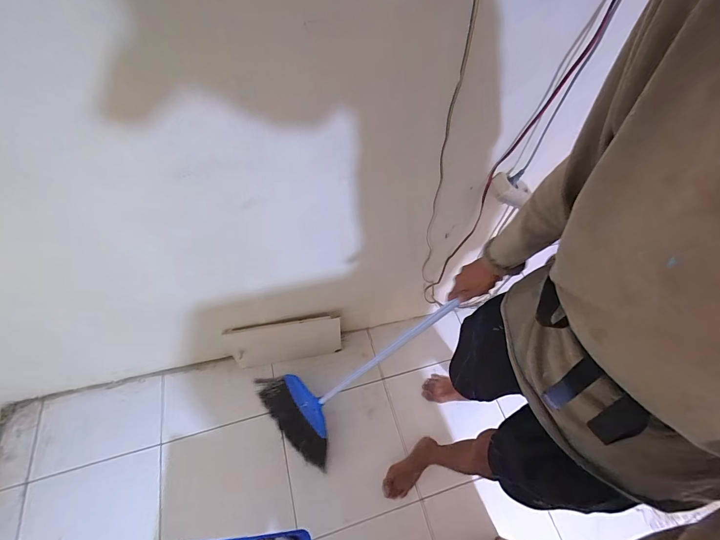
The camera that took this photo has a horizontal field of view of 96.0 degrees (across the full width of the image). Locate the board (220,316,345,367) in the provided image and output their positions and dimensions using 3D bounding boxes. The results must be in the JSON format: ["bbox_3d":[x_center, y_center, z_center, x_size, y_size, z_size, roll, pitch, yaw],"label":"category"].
[{"bbox_3d":[-0.266,0.262,1.182,0.388,0.240,0.015,-8,46,-8],"label":"board"}]

